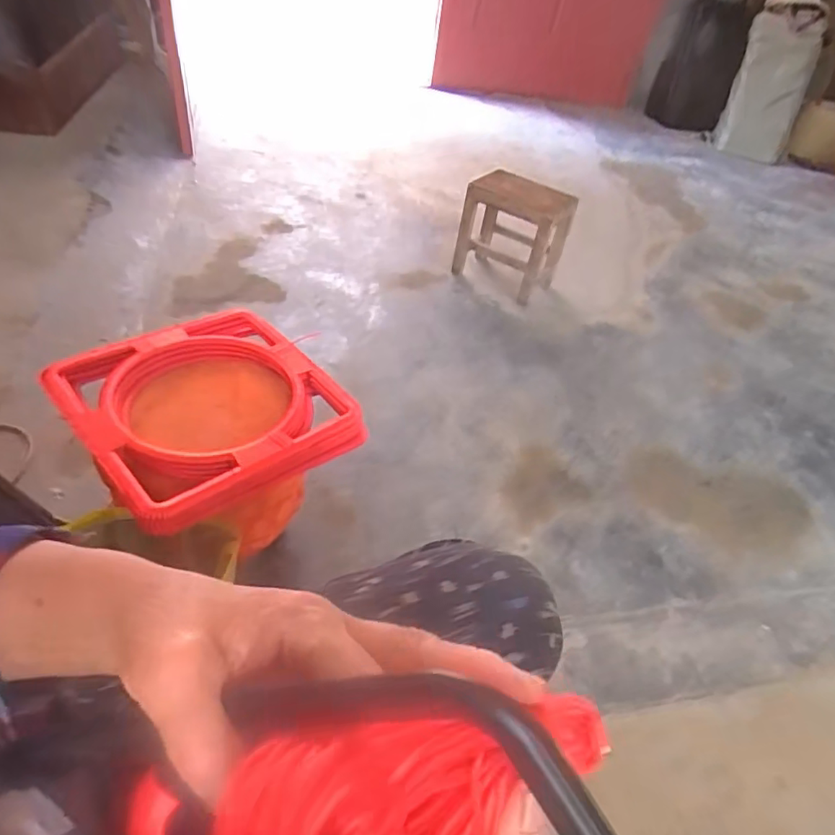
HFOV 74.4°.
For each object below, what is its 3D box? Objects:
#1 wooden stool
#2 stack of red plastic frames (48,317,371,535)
[{"bbox_3d":[0.279,-0.530,1.645,0.298,0.298,0.178,26,46,19],"label":"wooden stool"},{"bbox_3d":[-0.304,-0.022,0.803,0.354,0.058,0.337,37,50,28],"label":"stack of red plastic frames"}]

